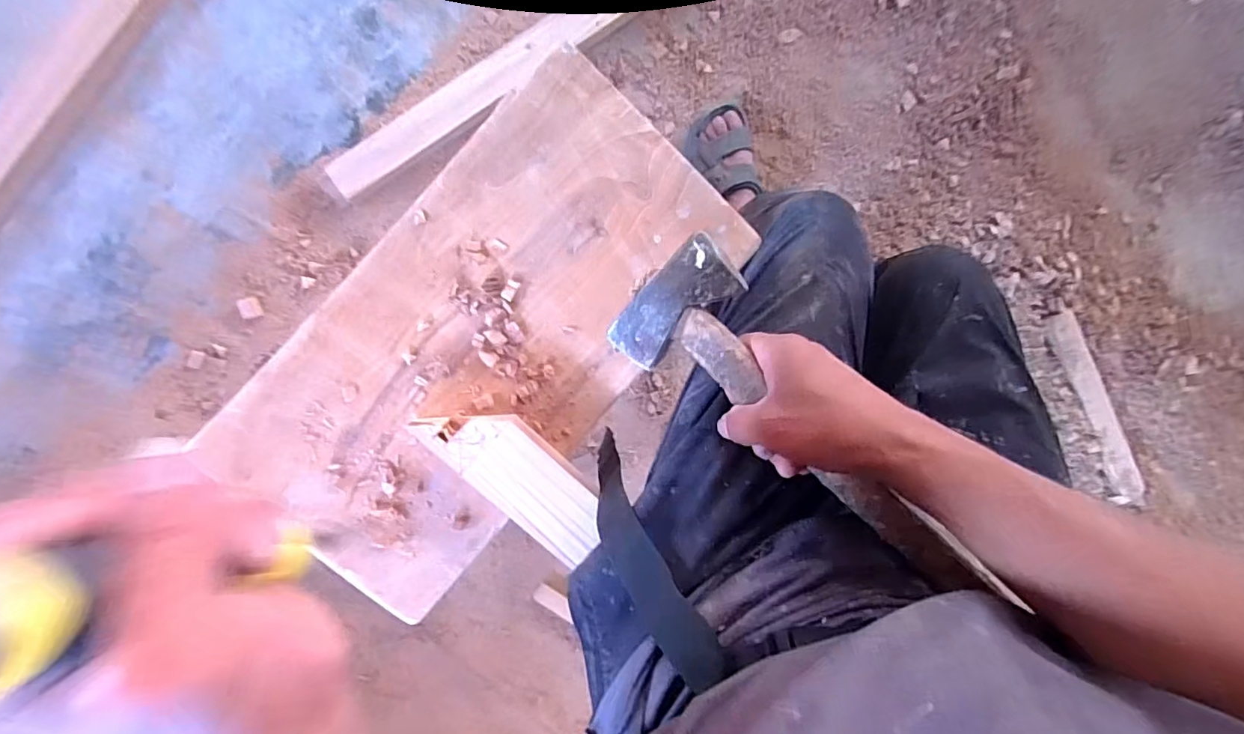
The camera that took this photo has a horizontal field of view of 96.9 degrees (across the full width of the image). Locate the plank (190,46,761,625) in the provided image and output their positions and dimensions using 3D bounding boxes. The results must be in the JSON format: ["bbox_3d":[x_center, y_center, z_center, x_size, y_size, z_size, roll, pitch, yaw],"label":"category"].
[{"bbox_3d":[-0.115,-0.021,0.462,0.231,0.028,0.434,42,92,-7],"label":"plank"}]

